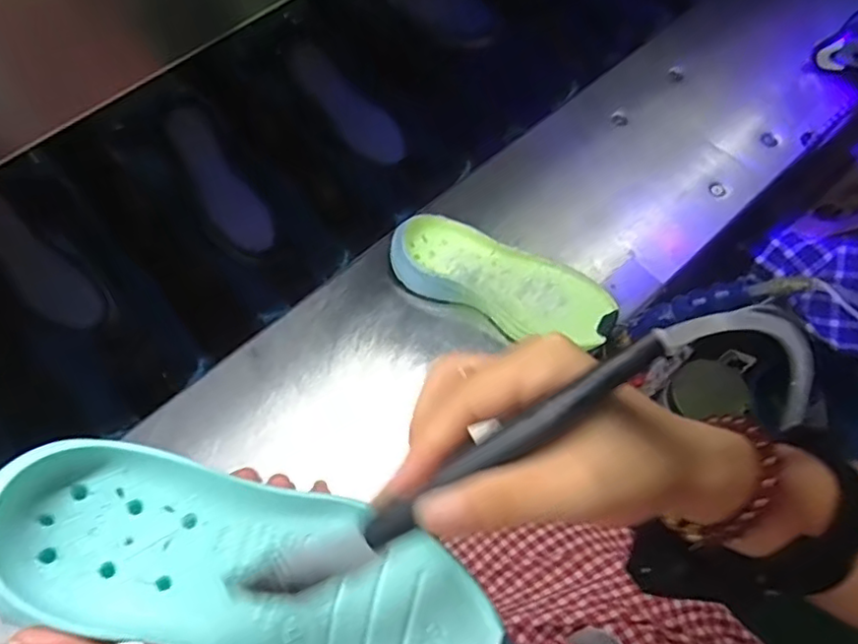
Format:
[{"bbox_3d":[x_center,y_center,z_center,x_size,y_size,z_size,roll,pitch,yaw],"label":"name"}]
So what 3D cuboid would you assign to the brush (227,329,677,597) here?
[{"bbox_3d":[0.006,0.053,0.215,0.173,0.013,0.012,-34,65,9],"label":"brush"}]

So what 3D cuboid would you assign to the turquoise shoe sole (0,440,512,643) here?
[{"bbox_3d":[-0.061,0.102,0.247,0.203,0.034,0.074,25,64,-12],"label":"turquoise shoe sole"}]

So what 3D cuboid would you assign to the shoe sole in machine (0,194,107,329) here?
[{"bbox_3d":[-0.414,-0.064,0.658,0.056,0.015,0.176,-43,94,-19],"label":"shoe sole in machine"}]

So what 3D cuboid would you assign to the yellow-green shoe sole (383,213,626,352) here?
[{"bbox_3d":[0.072,-0.037,0.627,0.223,0.041,0.090,25,64,8],"label":"yellow-green shoe sole"}]

